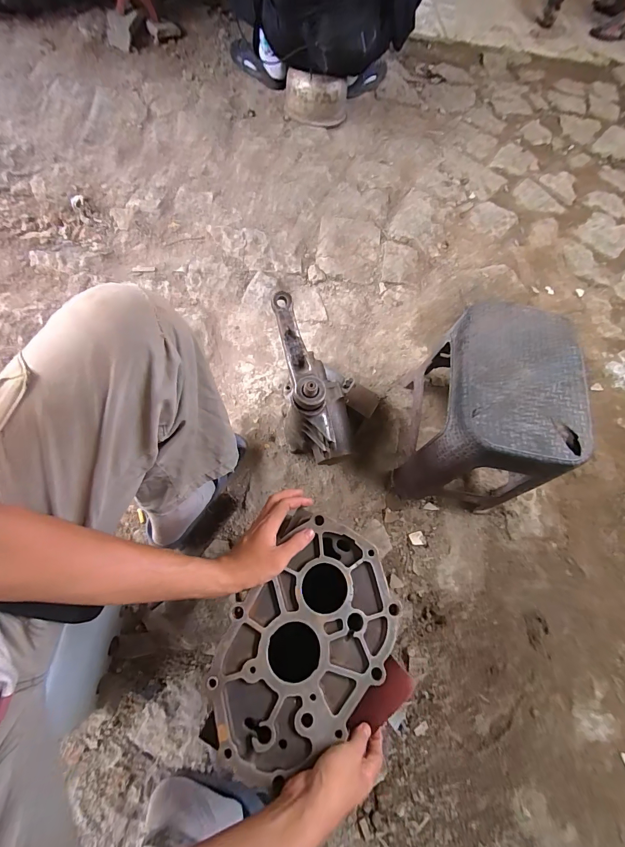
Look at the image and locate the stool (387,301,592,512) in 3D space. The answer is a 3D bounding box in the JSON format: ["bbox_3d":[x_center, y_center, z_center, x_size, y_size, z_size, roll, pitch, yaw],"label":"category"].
[{"bbox_3d":[0.322,-0.013,0.692,0.208,0.313,0.288,15,65,1],"label":"stool"}]

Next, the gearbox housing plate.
[{"bbox_3d":[-0.005,0.257,0.420,0.181,0.032,0.265,28,70,9],"label":"gearbox housing plate"}]

